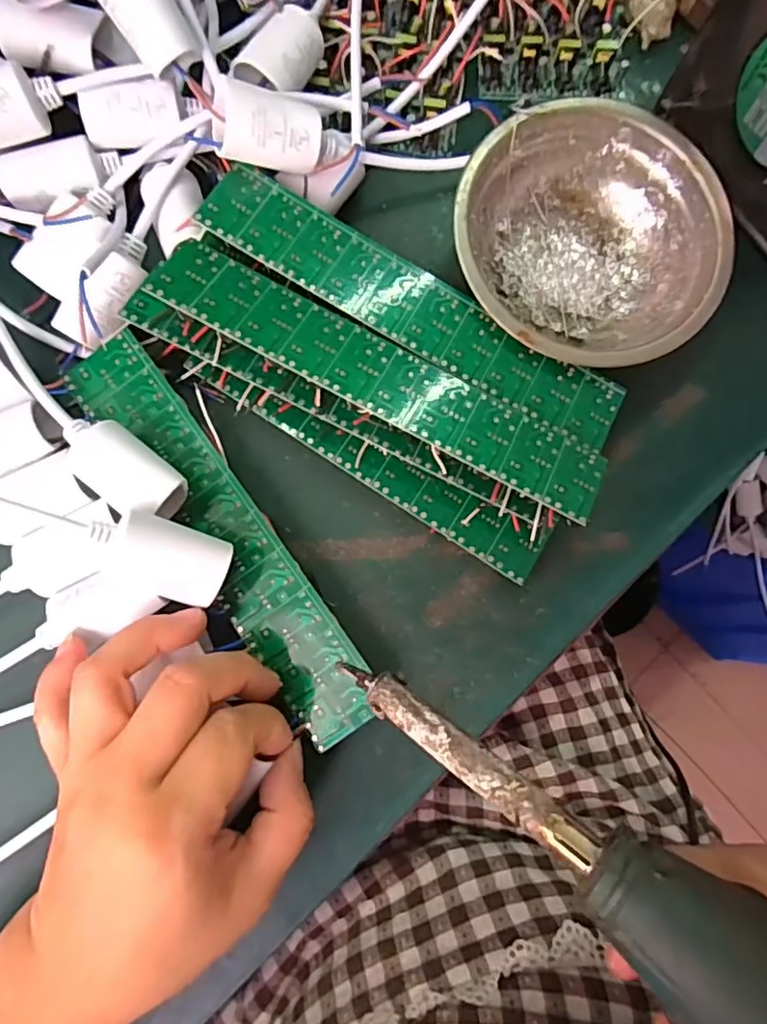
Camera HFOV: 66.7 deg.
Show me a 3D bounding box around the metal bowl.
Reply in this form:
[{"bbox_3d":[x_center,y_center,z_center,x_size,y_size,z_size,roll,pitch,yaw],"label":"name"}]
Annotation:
[{"bbox_3d":[0.096,-0.128,0.283,0.125,0.036,0.120,1,81,-3],"label":"metal bowl"}]

